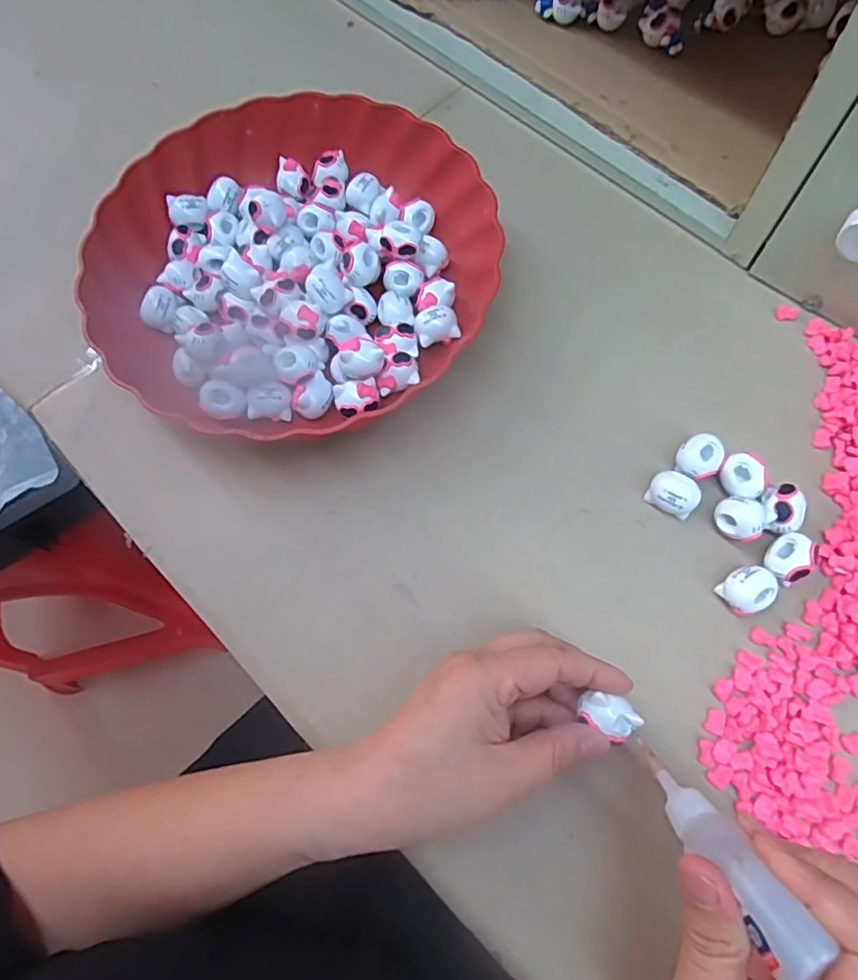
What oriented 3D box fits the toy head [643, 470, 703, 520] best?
[{"bbox_3d":[0.135,0.002,0.328,0.026,0.018,0.021,24,73,10],"label":"toy head"}]

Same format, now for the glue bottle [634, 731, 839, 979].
[{"bbox_3d":[0.103,0.128,0.217,0.017,0.089,0.020,-23,110,-6],"label":"glue bottle"}]

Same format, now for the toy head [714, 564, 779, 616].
[{"bbox_3d":[0.164,0.052,0.307,0.023,0.018,0.022,-1,70,2],"label":"toy head"}]

